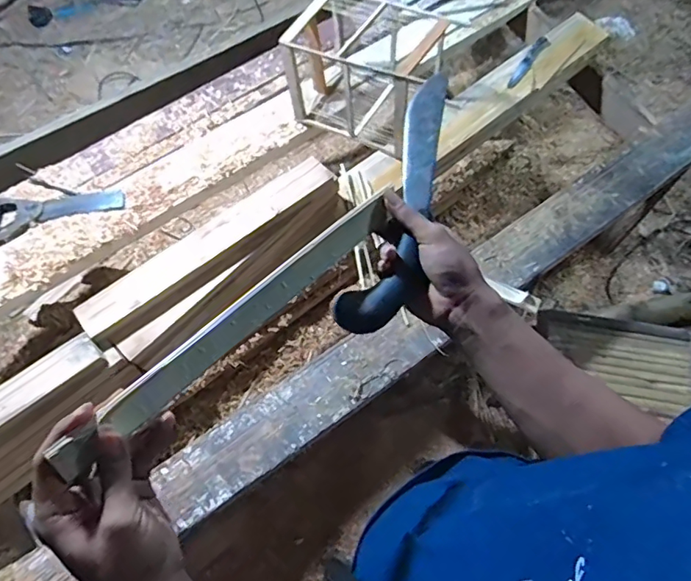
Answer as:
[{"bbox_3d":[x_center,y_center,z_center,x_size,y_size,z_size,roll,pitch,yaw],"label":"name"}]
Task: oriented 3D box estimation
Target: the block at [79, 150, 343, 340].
[{"bbox_3d":[-0.255,-0.090,0.980,0.552,0.048,0.091,-38,72,-14],"label":"block"}]

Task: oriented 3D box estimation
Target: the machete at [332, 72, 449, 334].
[{"bbox_3d":[0.066,-0.109,0.527,0.069,0.033,0.336,13,60,7],"label":"machete"}]

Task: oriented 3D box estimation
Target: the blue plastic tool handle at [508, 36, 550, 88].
[{"bbox_3d":[0.476,-0.593,1.304,0.032,0.025,0.156,37,91,14],"label":"blue plastic tool handle"}]

